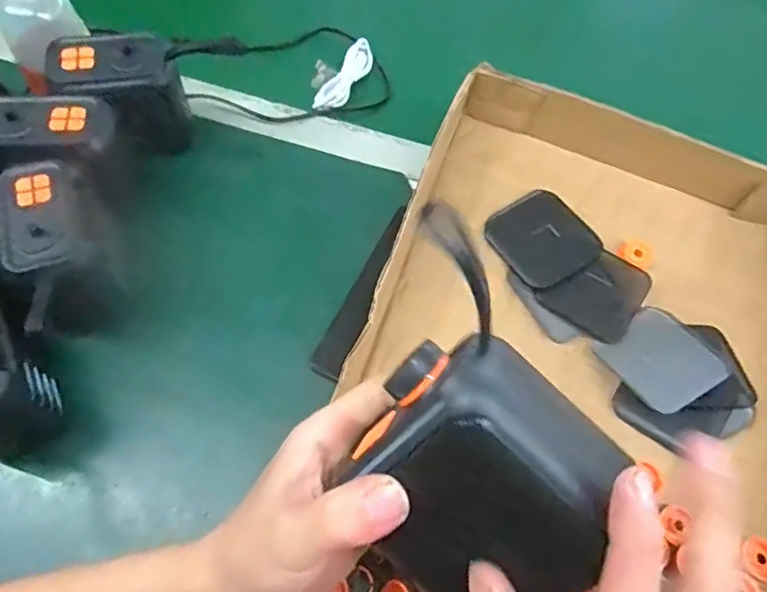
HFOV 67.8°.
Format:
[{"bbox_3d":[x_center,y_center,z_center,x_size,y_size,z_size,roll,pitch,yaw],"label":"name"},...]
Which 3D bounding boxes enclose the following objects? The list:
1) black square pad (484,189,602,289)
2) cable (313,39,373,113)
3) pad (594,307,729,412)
[{"bbox_3d":[0.126,-0.045,0.454,0.066,0.006,0.077,-36,73,1],"label":"black square pad"},{"bbox_3d":[-0.037,-0.207,0.542,0.026,0.020,0.092,21,65,6],"label":"cable"},{"bbox_3d":[0.201,0.046,0.414,0.068,0.004,0.072,-27,49,-13],"label":"pad"}]

